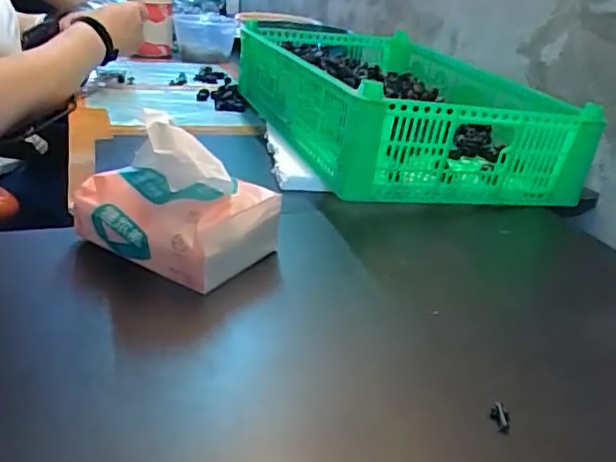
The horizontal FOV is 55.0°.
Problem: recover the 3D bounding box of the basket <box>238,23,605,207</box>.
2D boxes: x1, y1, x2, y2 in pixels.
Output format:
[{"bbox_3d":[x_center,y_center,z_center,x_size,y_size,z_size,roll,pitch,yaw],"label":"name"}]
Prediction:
[{"bbox_3d":[0.100,-0.174,0.786,0.287,0.113,0.469,-5,27,-19],"label":"basket"}]

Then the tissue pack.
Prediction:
[{"bbox_3d":[-0.103,-0.029,0.462,0.130,0.103,0.102,20,29,30],"label":"tissue pack"}]

